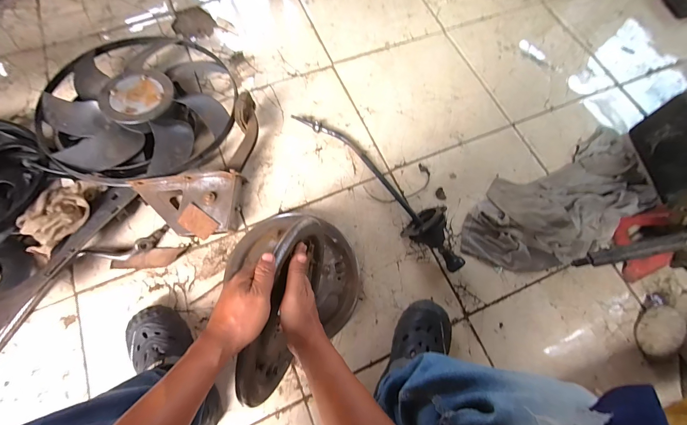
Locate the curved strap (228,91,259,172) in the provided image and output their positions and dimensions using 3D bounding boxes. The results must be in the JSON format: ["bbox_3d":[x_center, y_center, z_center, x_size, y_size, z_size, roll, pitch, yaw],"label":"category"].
[{"bbox_3d":[-0.248,-0.202,0.757,0.054,0.051,0.196,7,90,0],"label":"curved strap"}]

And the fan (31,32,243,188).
[{"bbox_3d":[-0.531,-0.277,0.792,0.439,0.110,0.464,1,72,-2],"label":"fan"}]

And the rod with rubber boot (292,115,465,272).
[{"bbox_3d":[0.088,-0.085,0.765,0.093,0.097,0.580,-42,78,-13],"label":"rod with rubber boot"}]

